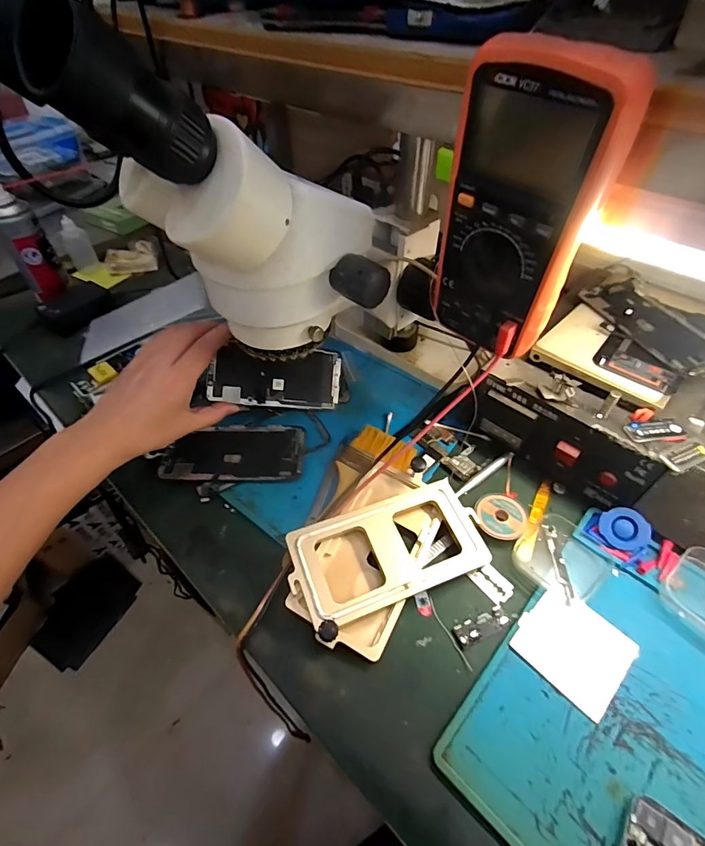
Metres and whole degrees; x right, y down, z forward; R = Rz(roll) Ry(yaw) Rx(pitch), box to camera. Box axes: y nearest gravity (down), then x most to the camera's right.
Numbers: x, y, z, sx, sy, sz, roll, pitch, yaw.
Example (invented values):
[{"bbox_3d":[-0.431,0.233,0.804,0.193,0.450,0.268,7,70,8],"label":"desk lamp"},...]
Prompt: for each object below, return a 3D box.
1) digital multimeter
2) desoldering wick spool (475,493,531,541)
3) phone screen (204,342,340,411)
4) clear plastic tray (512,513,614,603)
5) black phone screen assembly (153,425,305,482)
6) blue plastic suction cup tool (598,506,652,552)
[{"bbox_3d":[0.103,-0.127,0.270,0.036,0.173,0.089,-35,56,-26],"label":"digital multimeter"},{"bbox_3d":[0.134,0.083,0.376,0.046,0.014,0.048,-1,48,1],"label":"desoldering wick spool"},{"bbox_3d":[-0.080,-0.049,0.451,0.135,0.006,0.060,2,90,-17],"label":"phone screen"},{"bbox_3d":[0.175,0.111,0.353,0.066,0.016,0.063,-35,56,-26],"label":"clear plastic tray"},{"bbox_3d":[-0.119,0.029,0.429,0.137,0.007,0.066,-1,48,1],"label":"black phone screen assembly"},{"bbox_3d":[0.231,0.090,0.359,0.033,0.004,0.037,-42,71,2],"label":"blue plastic suction cup tool"}]

